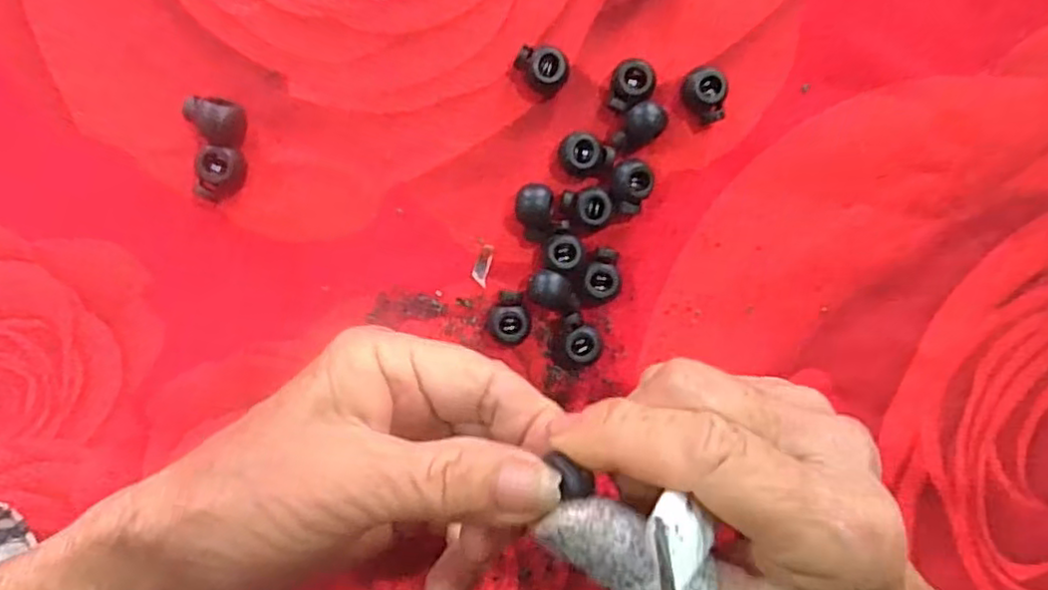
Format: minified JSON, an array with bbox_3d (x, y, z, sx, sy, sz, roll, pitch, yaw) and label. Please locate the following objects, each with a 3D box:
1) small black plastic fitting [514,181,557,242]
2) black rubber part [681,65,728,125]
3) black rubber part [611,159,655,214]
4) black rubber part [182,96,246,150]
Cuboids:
[{"bbox_3d":[0.004,-0.029,0.239,0.013,0.011,0.019,-6,96,-7],"label":"small black plastic fitting"},{"bbox_3d":[0.063,-0.069,0.236,0.013,0.010,0.018,-10,96,-6],"label":"black rubber part"},{"bbox_3d":[0.037,-0.038,0.238,0.014,0.008,0.019,11,94,-8],"label":"black rubber part"},{"bbox_3d":[-0.100,-0.057,0.222,0.018,0.011,0.014,21,92,-8],"label":"black rubber part"}]

